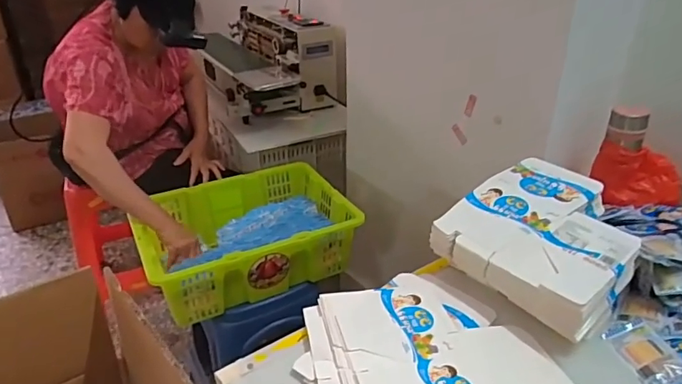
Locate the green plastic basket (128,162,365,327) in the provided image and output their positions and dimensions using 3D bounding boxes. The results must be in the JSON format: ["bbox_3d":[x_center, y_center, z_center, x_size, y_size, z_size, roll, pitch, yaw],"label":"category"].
[{"bbox_3d":[-0.235,0.109,1.194,0.466,0.159,0.355,-15,32,-25],"label":"green plastic basket"}]

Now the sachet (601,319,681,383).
[{"bbox_3d":[0.396,0.209,0.642,0.064,0.011,0.105,-18,33,-3],"label":"sachet"}]

